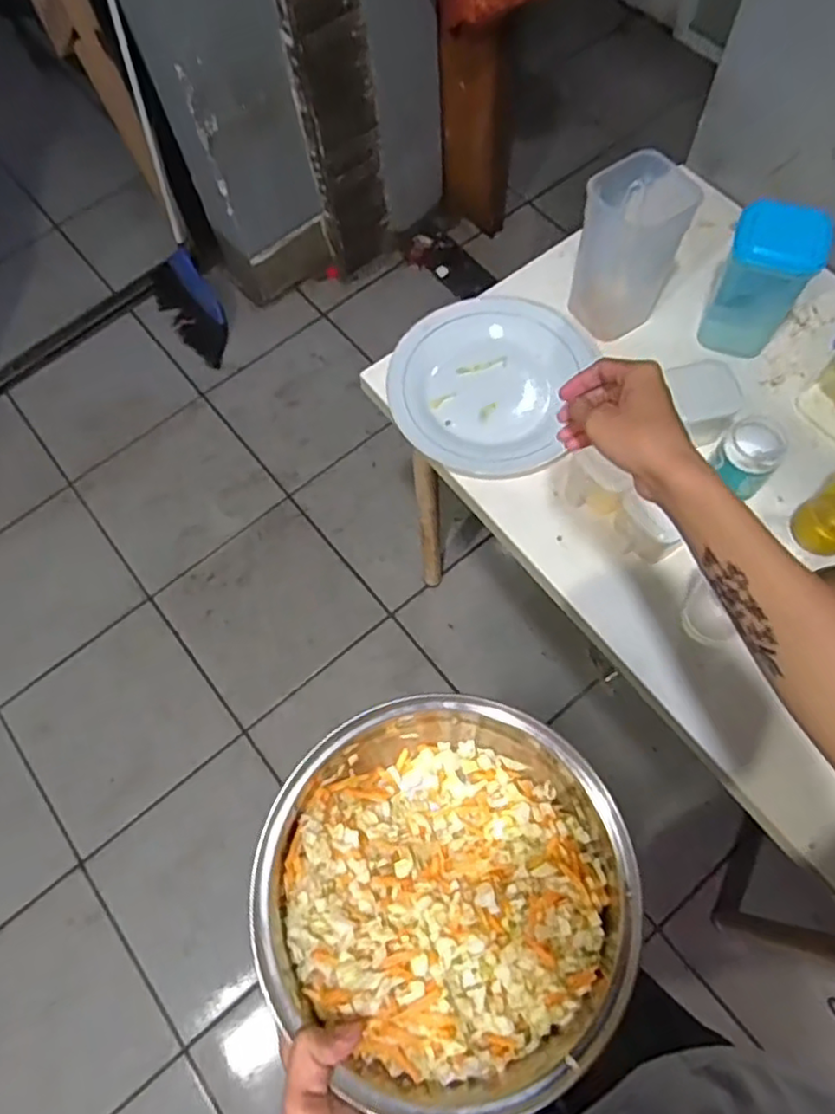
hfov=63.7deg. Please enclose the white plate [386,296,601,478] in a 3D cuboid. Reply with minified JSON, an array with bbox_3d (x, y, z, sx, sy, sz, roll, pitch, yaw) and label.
[{"bbox_3d":[0.086,-0.232,0.866,0.234,0.022,0.260,16,66,10],"label":"white plate"}]

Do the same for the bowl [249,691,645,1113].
[{"bbox_3d":[0.018,0.198,0.404,0.203,0.086,0.209,0,69,1],"label":"bowl"}]

